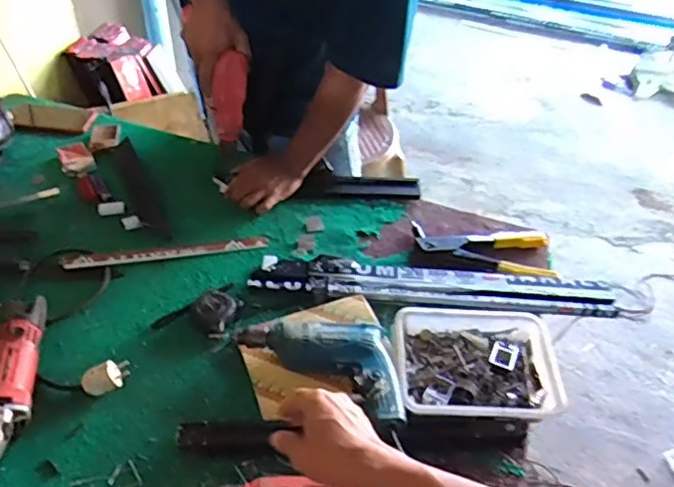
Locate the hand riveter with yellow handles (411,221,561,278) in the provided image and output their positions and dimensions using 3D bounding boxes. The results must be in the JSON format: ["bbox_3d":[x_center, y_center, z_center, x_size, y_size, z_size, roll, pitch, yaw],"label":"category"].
[{"bbox_3d":[0.267,0.010,1.065,0.248,0.026,0.119,3,44,-1],"label":"hand riveter with yellow handles"}]

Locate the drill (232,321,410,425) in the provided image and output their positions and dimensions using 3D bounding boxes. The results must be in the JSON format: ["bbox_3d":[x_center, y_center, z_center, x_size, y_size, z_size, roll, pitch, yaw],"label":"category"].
[{"bbox_3d":[-0.002,0.157,0.830,0.258,0.055,0.129,28,49,22],"label":"drill"}]

